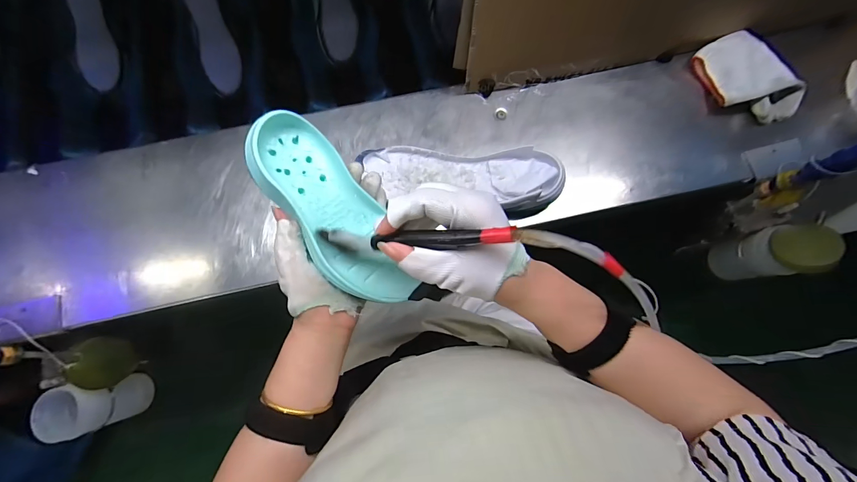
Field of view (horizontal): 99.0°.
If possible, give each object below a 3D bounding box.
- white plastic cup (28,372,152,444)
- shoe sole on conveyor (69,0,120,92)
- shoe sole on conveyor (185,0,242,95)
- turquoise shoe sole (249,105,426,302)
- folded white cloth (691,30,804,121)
[{"bbox_3d":[-0.494,0.243,0.544,0.079,0.131,0.068,-8,78,-3],"label":"white plastic cup"},{"bbox_3d":[-0.516,-0.321,0.563,0.046,0.009,0.162,-9,102,-30],"label":"shoe sole on conveyor"},{"bbox_3d":[-0.333,-0.318,0.568,0.052,0.012,0.162,-11,109,-3],"label":"shoe sole on conveyor"},{"bbox_3d":[-0.084,-0.025,0.318,0.067,0.031,0.192,-35,95,-8],"label":"turquoise shoe sole"},{"bbox_3d":[0.451,-0.227,0.520,0.082,0.052,0.146,-33,81,-7],"label":"folded white cloth"}]

